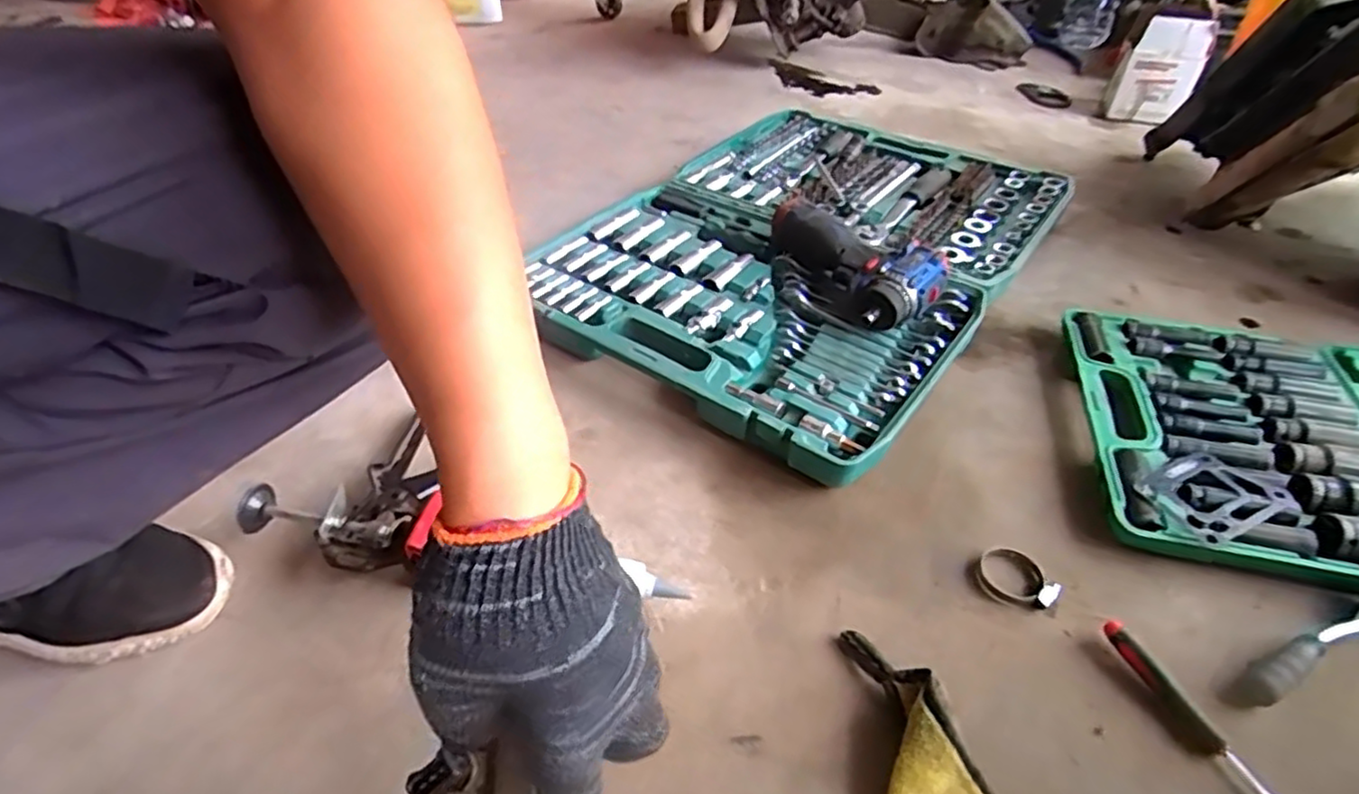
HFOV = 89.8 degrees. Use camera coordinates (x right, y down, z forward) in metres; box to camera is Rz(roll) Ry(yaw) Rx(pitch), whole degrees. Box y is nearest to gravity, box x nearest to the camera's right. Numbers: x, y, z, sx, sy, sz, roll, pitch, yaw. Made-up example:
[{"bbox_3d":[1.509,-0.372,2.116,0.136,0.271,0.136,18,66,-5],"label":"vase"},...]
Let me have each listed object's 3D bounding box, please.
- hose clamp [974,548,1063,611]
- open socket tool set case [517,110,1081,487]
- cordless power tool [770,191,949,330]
[{"bbox_3d":[0.254,0.134,0.511,0.056,0.012,0.051,0,42,0],"label":"hose clamp"},{"bbox_3d":[0.152,-0.197,0.837,0.468,0.074,0.643,27,49,27],"label":"open socket tool set case"},{"bbox_3d":[0.195,-0.158,0.748,0.107,0.056,0.214,-16,45,-18],"label":"cordless power tool"}]

